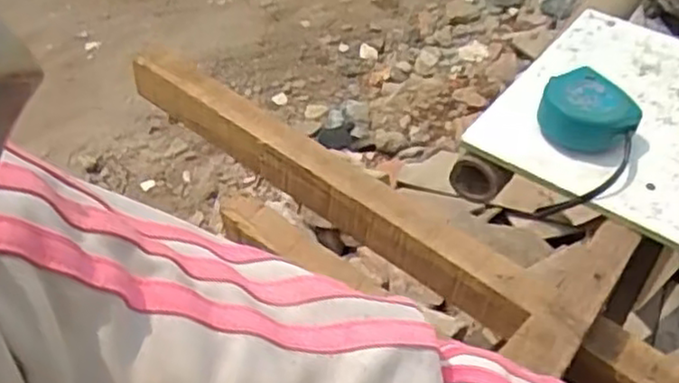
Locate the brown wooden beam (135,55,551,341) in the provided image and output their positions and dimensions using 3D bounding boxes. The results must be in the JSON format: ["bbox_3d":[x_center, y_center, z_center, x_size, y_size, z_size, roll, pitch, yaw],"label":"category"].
[{"bbox_3d":[-0.026,-0.017,0.717,0.502,0.068,0.051,30,52,27],"label":"brown wooden beam"}]

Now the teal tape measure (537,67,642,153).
[{"bbox_3d":[0.226,-0.074,0.654,0.085,0.038,0.079,17,47,17],"label":"teal tape measure"}]

